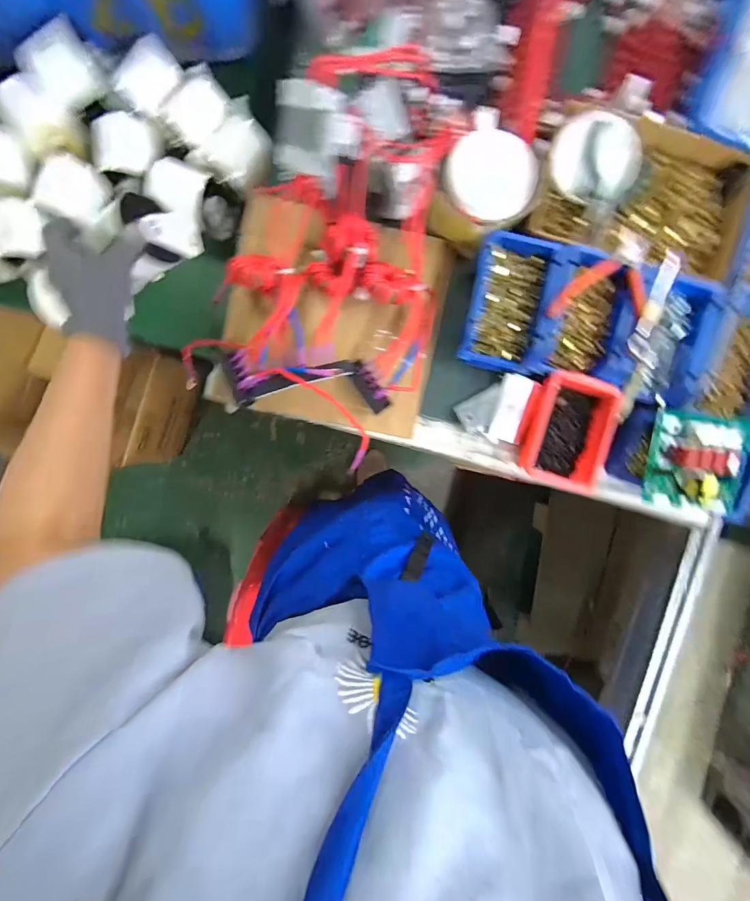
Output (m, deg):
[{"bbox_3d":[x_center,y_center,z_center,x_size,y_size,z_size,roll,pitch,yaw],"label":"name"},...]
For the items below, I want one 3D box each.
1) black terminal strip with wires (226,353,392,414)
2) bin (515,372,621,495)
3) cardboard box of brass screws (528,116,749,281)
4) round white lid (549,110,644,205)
[{"bbox_3d":[-0.095,-0.092,0.518,0.231,0.057,0.071,4,93,1],"label":"black terminal strip with wires"},{"bbox_3d":[0.270,-0.026,0.545,0.110,0.046,0.154,15,93,0],"label":"bin"},{"bbox_3d":[0.355,-0.344,0.522,0.270,0.058,0.182,13,93,0],"label":"cardboard box of brass screws"},{"bbox_3d":[0.287,-0.381,0.501,0.097,0.020,0.109,-41,98,19],"label":"round white lid"}]

